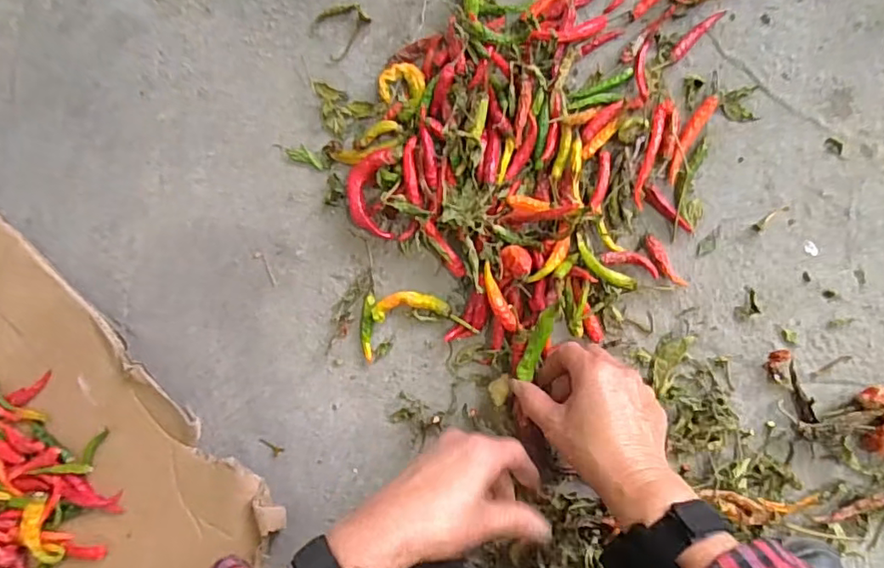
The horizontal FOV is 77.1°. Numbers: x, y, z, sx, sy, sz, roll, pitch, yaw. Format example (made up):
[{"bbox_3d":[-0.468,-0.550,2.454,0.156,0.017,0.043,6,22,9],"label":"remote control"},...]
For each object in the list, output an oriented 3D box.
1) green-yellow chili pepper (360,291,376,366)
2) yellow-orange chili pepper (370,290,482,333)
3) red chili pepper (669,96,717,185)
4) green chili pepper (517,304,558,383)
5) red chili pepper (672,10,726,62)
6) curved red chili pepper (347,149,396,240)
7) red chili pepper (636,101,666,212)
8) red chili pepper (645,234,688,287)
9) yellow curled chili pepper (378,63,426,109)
[{"bbox_3d":[-0.071,0.040,0.519,0.015,0.010,0.065,5,91,9],"label":"green-yellow chili pepper"},{"bbox_3d":[-0.014,0.024,0.512,0.097,0.013,0.031,7,91,9],"label":"yellow-orange chili pepper"},{"bbox_3d":[0.213,-0.125,0.476,0.015,0.012,0.077,31,94,7],"label":"red chili pepper"},{"bbox_3d":[0.080,0.048,0.459,0.013,0.011,0.069,22,105,8],"label":"green chili pepper"},{"bbox_3d":[0.217,-0.214,0.477,0.012,0.007,0.056,45,96,6],"label":"red chili pepper"},{"bbox_3d":[-0.066,-0.084,0.513,0.045,0.026,0.078,7,91,9],"label":"curved red chili pepper"},{"bbox_3d":[0.179,-0.110,0.478,0.011,0.012,0.089,15,92,8],"label":"red chili pepper"},{"bbox_3d":[0.193,-0.019,0.484,0.015,0.009,0.053,-33,85,7],"label":"red chili pepper"},{"bbox_3d":[-0.036,-0.183,0.516,0.044,0.012,0.038,9,91,9],"label":"yellow curled chili pepper"}]

